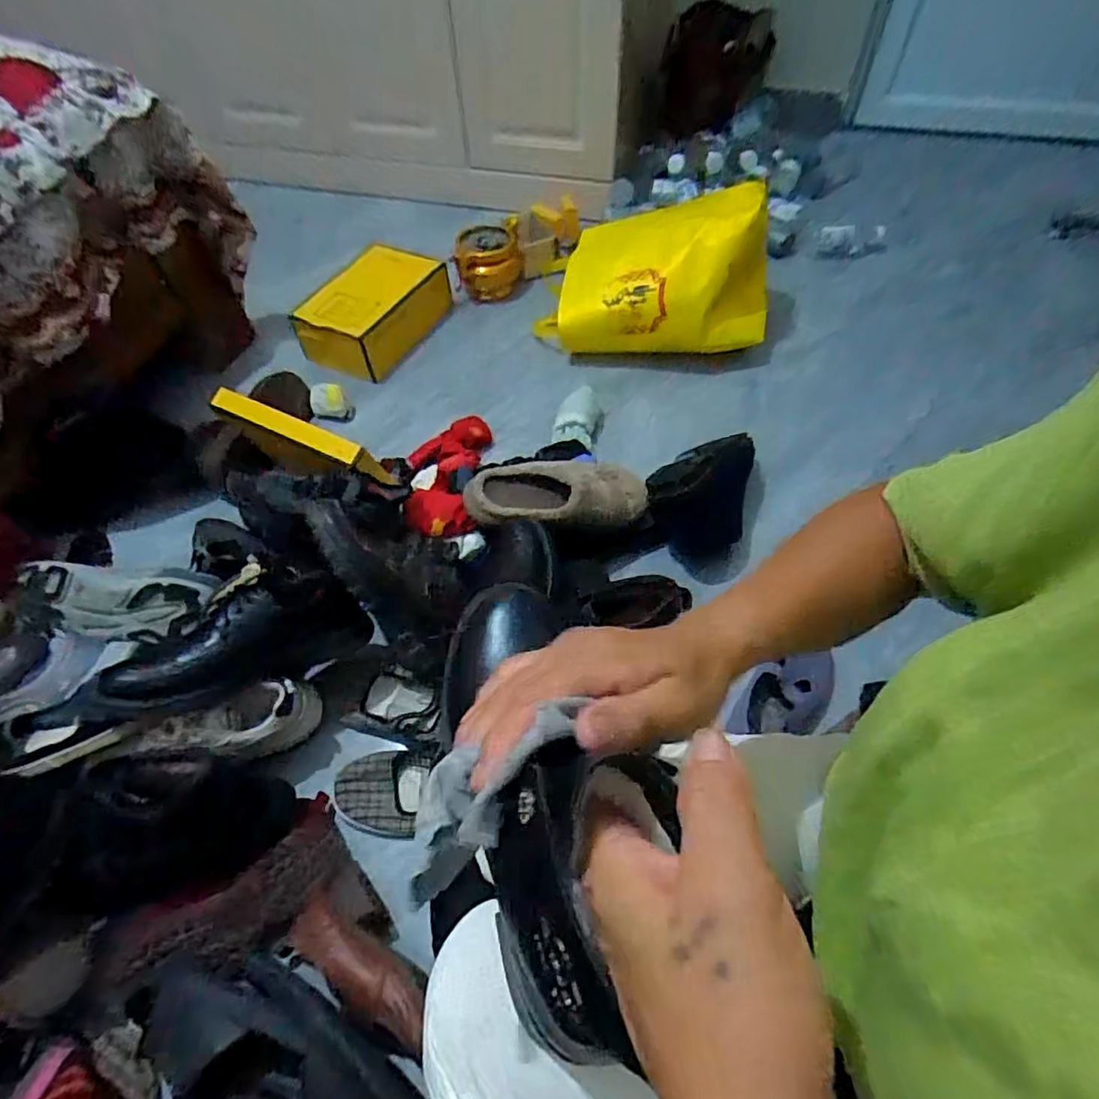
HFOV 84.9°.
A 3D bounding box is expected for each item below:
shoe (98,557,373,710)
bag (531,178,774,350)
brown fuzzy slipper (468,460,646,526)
[{"bbox_3d":[-0.354,0.099,0.684,0.266,0.095,0.103,-24,56,-30],"label":"shoe"},{"bbox_3d":[0.190,-0.519,1.114,0.422,0.246,0.229,-7,55,-3],"label":"bag"},{"bbox_3d":[0.011,-0.077,0.867,0.261,0.064,0.129,-11,55,-5],"label":"brown fuzzy slipper"}]

